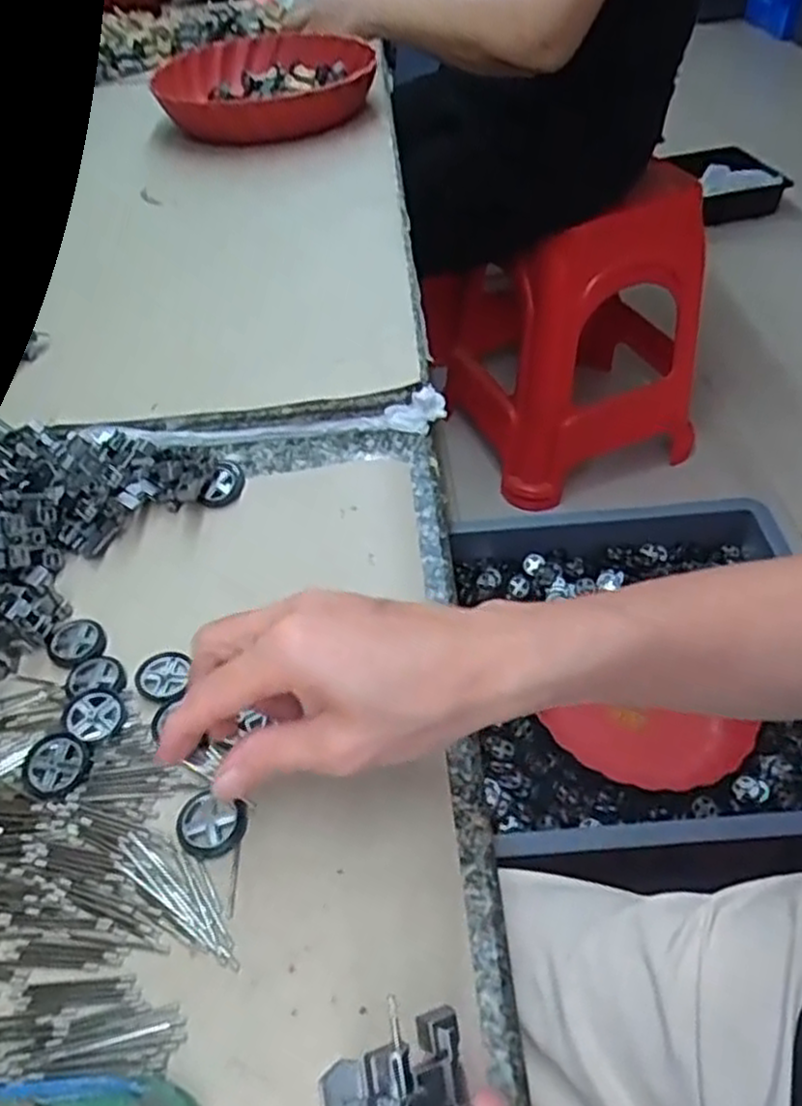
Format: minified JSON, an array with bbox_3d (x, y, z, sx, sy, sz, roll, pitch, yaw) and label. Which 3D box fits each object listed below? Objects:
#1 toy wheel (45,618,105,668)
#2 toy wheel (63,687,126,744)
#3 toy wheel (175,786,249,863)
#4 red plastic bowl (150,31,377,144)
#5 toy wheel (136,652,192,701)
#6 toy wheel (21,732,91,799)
[{"bbox_3d":[-0.164,0.045,0.385,0.028,0.004,0.027,-2,47,2],"label":"toy wheel"},{"bbox_3d":[-0.142,0.074,0.353,0.025,0.007,0.029,-34,54,-25],"label":"toy wheel"},{"bbox_3d":[-0.079,0.112,0.316,0.027,0.004,0.026,-2,47,2],"label":"toy wheel"},{"bbox_3d":[-0.150,-0.512,0.839,0.230,0.047,0.231,-2,47,2],"label":"red plastic bowl"},{"bbox_3d":[-0.115,0.058,0.368,0.024,0.004,0.026,-2,47,2],"label":"toy wheel"},{"bbox_3d":[-0.151,0.093,0.336,0.027,0.004,0.027,2,60,-4],"label":"toy wheel"}]

